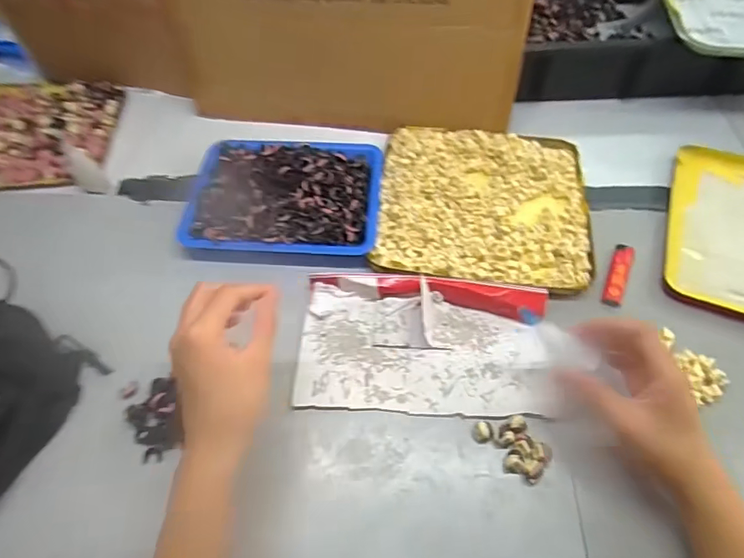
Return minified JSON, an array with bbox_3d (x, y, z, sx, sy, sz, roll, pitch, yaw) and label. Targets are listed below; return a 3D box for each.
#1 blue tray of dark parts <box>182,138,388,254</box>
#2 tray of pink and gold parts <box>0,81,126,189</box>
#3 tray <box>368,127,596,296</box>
[{"bbox_3d":[-0.100,-0.101,0.568,0.217,0.027,0.167,3,55,3],"label":"blue tray of dark parts"},{"bbox_3d":[-0.481,-0.197,0.668,0.248,0.032,0.200,-2,55,0],"label":"tray of pink and gold parts"},{"bbox_3d":[0.130,-0.092,0.572,0.234,0.023,0.234,5,55,5],"label":"tray"}]

